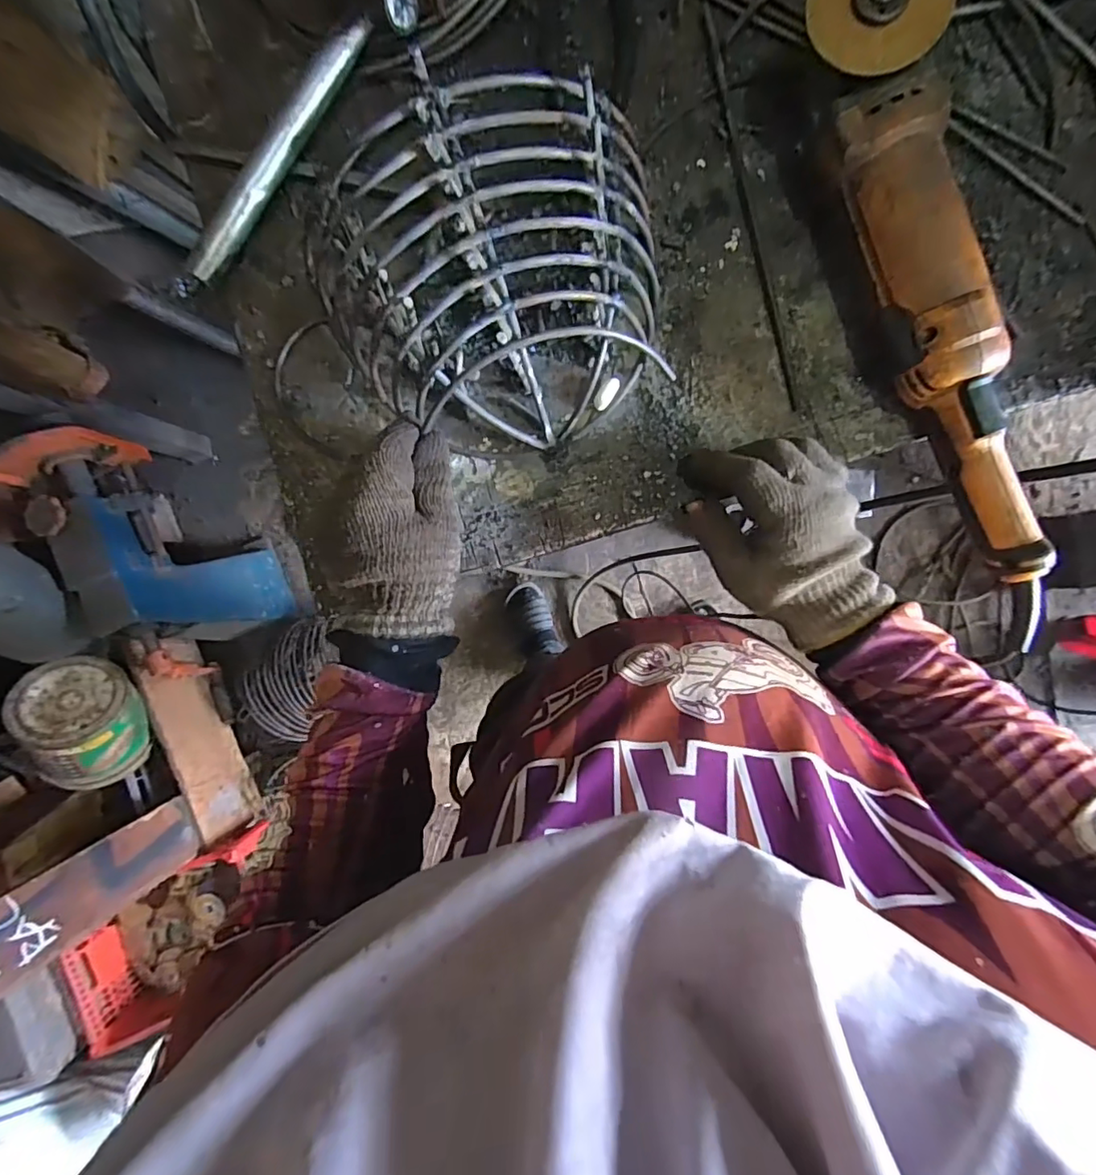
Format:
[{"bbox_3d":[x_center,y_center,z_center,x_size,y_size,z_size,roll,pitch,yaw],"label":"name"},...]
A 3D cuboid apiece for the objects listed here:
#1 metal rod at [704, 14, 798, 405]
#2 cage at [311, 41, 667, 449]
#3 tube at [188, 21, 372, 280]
[{"bbox_3d":[0.146,-0.272,0.402,0.007,0.006,0.290,-13,91,5],"label":"metal rod"},{"bbox_3d":[-0.030,-0.194,0.360,0.203,0.120,0.186,0,93,5],"label":"cage"},{"bbox_3d":[-0.194,-0.309,0.399,0.020,0.020,0.202,37,95,2],"label":"tube"}]

